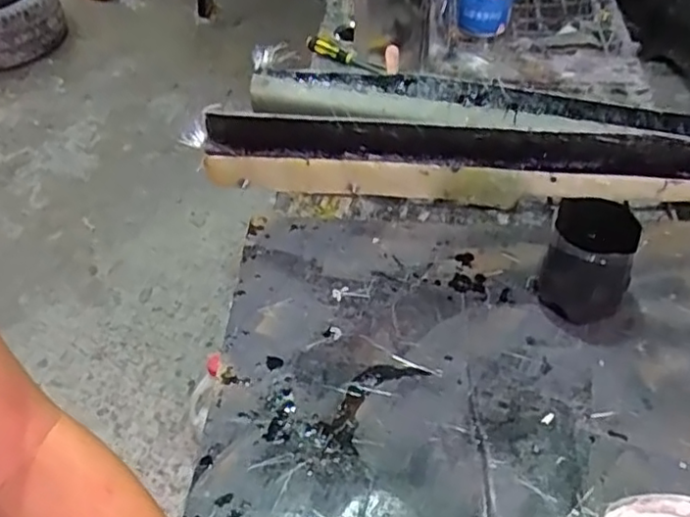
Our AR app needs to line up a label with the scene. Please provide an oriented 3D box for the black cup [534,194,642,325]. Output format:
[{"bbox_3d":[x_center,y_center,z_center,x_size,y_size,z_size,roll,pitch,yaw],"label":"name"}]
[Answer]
[{"bbox_3d":[0.288,0.006,0.776,0.090,0.129,0.115,17,49,19],"label":"black cup"}]

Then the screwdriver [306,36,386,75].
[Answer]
[{"bbox_3d":[-0.006,-0.385,1.239,0.030,0.025,0.211,-37,54,-28],"label":"screwdriver"}]

